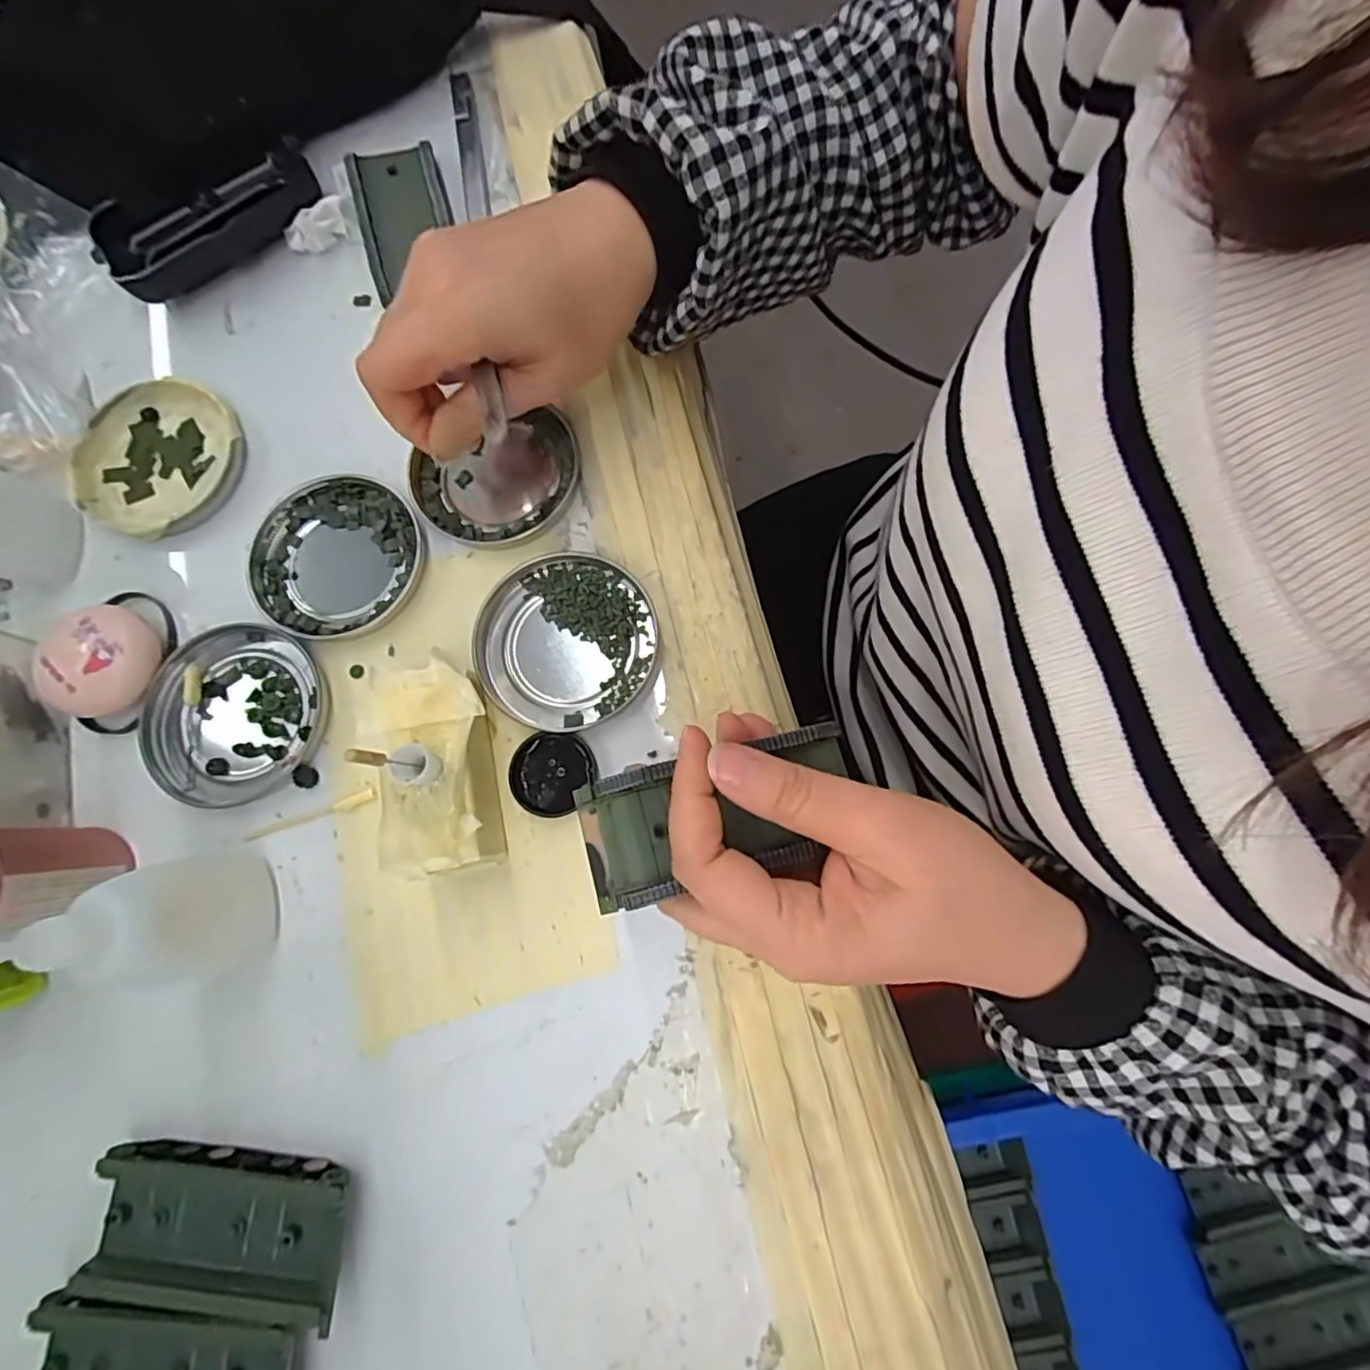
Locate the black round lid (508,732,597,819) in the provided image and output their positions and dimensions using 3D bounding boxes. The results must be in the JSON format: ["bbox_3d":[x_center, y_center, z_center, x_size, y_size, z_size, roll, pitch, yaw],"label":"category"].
[{"bbox_3d":[-0.056,0.037,0.267,0.032,0.006,0.035,0,77,2],"label":"black round lid"}]

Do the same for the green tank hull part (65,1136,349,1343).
[{"bbox_3d":[-0.169,0.198,0.230,0.093,0.016,0.044,4,77,3],"label":"green tank hull part"}]

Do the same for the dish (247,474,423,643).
[{"bbox_3d":[-0.162,-0.059,0.293,0.078,0.007,0.077,0,77,2],"label":"dish"}]

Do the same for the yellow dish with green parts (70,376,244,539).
[{"bbox_3d":[-0.255,-0.110,0.306,0.075,0.012,0.076,0,77,2],"label":"yellow dish with green parts"}]

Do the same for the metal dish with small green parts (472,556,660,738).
[{"bbox_3d":[-0.052,-0.020,0.278,0.078,0.008,0.075,0,77,2],"label":"metal dish with small green parts"}]

